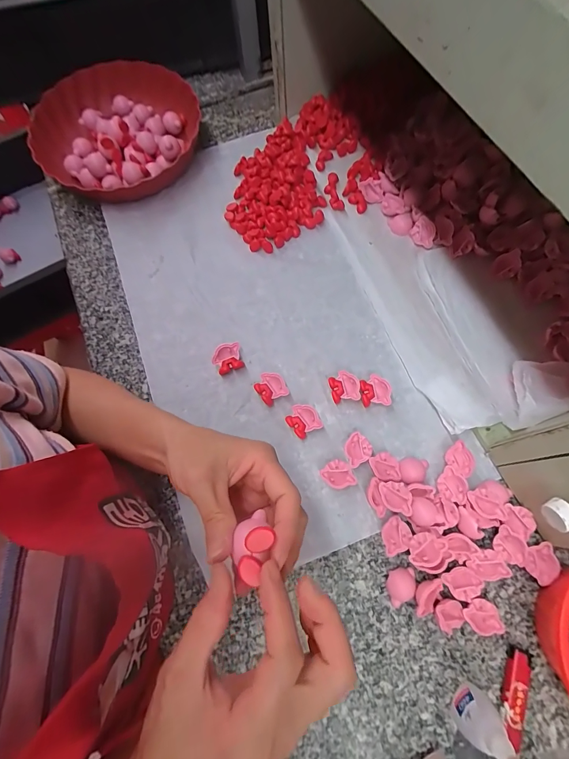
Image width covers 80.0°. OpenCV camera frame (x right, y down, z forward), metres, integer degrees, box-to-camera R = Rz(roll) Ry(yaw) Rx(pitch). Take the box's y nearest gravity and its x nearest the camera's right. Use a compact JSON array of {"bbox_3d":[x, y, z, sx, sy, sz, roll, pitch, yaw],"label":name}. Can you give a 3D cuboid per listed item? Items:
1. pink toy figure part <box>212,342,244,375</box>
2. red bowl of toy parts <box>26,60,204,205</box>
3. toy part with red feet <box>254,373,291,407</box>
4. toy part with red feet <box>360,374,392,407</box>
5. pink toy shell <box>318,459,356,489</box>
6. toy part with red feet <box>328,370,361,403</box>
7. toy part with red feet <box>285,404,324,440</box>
[{"bbox_3d":[-0.069,-0.026,0.413,0.035,0.015,0.031,-24,73,-6],"label":"pink toy figure part"},{"bbox_3d":[-0.247,-0.369,0.509,0.231,0.056,0.235,-1,72,2],"label":"red bowl of toy parts"},{"bbox_3d":[-0.016,0.010,0.400,0.033,0.017,0.035,-30,74,-7],"label":"toy part with red feet"},{"bbox_3d":[0.104,0.013,0.393,0.032,0.019,0.034,2,72,3],"label":"toy part with red feet"},{"bbox_3d":[0.057,0.104,0.367,0.032,0.014,0.029,-20,72,-4],"label":"pink toy shell"},{"bbox_3d":[0.070,0.009,0.398,0.033,0.015,0.035,-7,72,0],"label":"toy part with red feet"},{"bbox_3d":[0.021,0.047,0.387,0.034,0.017,0.035,-31,74,-8],"label":"toy part with red feet"}]

